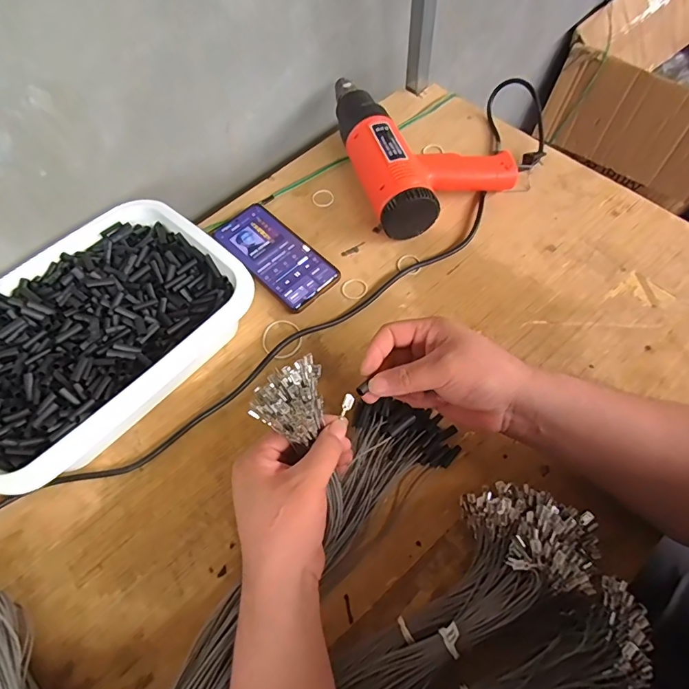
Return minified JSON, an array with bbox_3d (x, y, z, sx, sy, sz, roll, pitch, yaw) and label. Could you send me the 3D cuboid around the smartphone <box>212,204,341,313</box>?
[{"bbox_3d":[-0.085,-0.109,0.551,0.075,0.014,0.161,-40,67,-16],"label":"smartphone"}]

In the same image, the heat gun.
[{"bbox_3d":[0.091,-0.270,0.591,0.187,0.071,0.276,-19,62,-6],"label":"heat gun"}]

